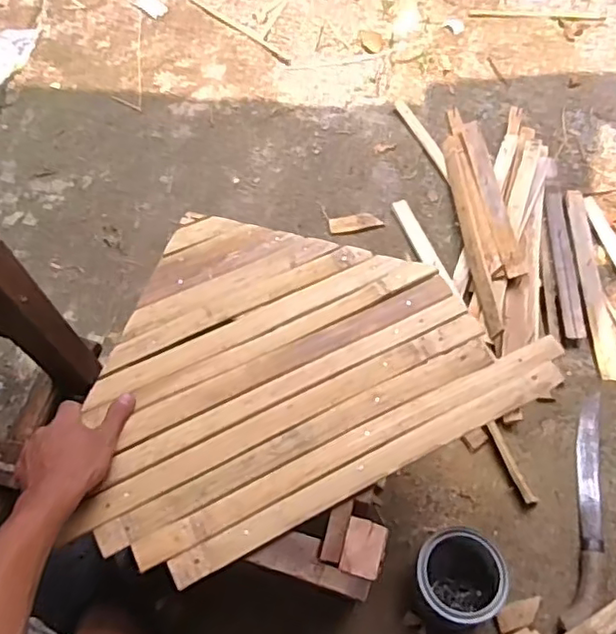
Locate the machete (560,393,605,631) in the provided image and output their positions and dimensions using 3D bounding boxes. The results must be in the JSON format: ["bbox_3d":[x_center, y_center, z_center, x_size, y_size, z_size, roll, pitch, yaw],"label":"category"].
[{"bbox_3d":[0.408,0.266,0.880,0.053,0.037,0.341,13,63,9],"label":"machete"}]

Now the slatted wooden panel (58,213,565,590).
[{"bbox_3d":[0.007,0.089,0.665,0.461,0.022,0.401,14,64,7],"label":"slatted wooden panel"}]

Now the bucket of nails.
[{"bbox_3d":[0.189,0.338,0.787,0.106,0.128,0.106,-1,62,2],"label":"bucket of nails"}]

